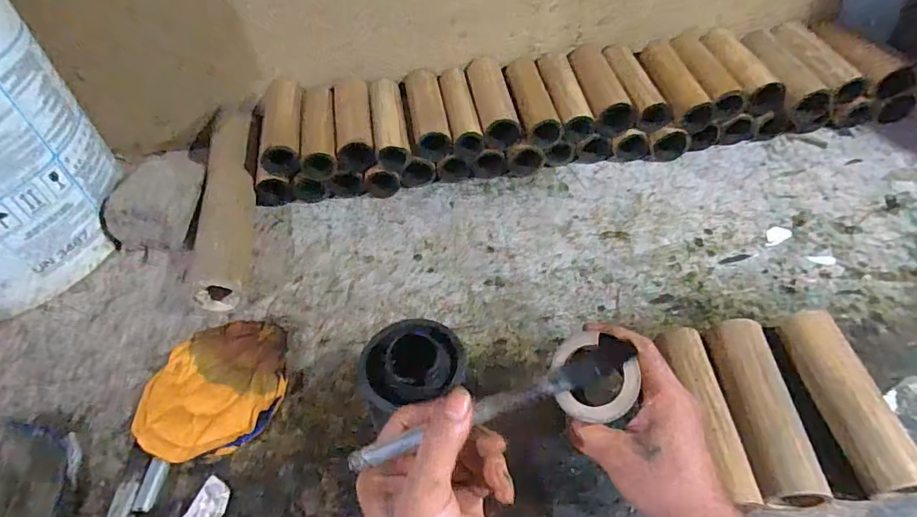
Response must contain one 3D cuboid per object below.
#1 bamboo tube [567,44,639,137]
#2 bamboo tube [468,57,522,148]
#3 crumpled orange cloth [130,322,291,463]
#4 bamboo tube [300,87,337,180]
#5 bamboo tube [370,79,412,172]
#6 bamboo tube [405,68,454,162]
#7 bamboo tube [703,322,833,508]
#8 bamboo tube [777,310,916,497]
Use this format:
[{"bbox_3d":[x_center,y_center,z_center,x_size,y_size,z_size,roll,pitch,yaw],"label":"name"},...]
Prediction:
[{"bbox_3d":[0.218,-0.271,0.788,0.066,0.051,0.178,-8,48,-2],"label":"bamboo tube"},{"bbox_3d":[0.053,-0.248,0.790,0.056,0.054,0.175,-8,48,-3],"label":"bamboo tube"},{"bbox_3d":[-0.276,0.145,0.565,0.150,0.021,0.160,-9,48,-3],"label":"crumpled orange cloth"},{"bbox_3d":[-0.215,-0.202,0.777,0.056,0.045,0.170,-8,60,-3],"label":"bamboo tube"},{"bbox_3d":[-0.107,-0.214,0.788,0.048,0.054,0.179,-9,48,-4],"label":"bamboo tube"},{"bbox_3d":[-0.048,-0.232,0.794,0.059,0.054,0.170,-10,48,-4],"label":"bamboo tube"},{"bbox_3d":[0.300,0.145,0.496,0.059,0.047,0.180,-2,48,3],"label":"bamboo tube"},{"bbox_3d":[0.387,0.139,0.497,0.057,0.053,0.179,-5,47,0],"label":"bamboo tube"}]

